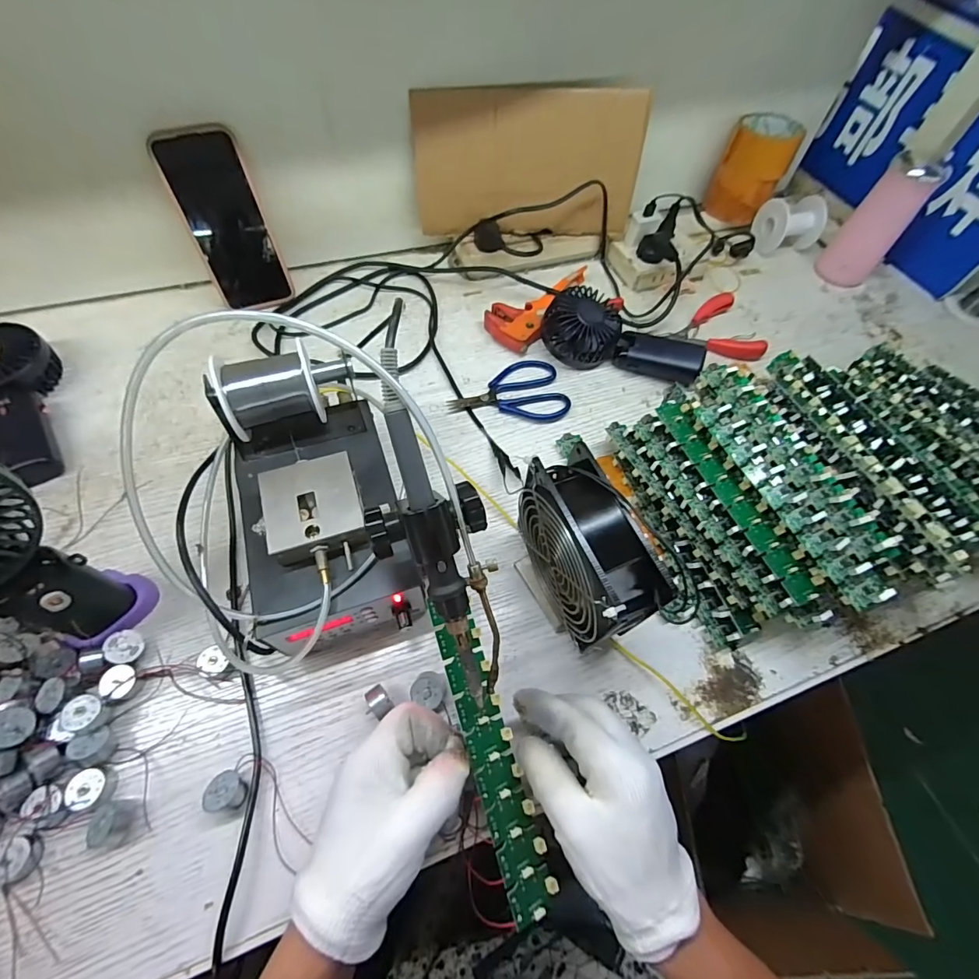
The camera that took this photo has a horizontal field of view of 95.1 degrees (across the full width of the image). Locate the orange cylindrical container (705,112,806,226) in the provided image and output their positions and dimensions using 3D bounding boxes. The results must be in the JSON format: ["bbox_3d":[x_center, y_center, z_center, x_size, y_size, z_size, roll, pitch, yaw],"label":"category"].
[{"bbox_3d":[0.363,-0.443,0.623,0.085,0.102,0.079,26,63,11],"label":"orange cylindrical container"}]

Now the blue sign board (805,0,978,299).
[{"bbox_3d":[0.560,-0.438,0.569,0.046,0.245,0.309,-15,61,-11],"label":"blue sign board"}]

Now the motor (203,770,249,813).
[{"bbox_3d":[-0.173,0.198,0.294,0.023,0.017,0.022,1,59,-2],"label":"motor"}]

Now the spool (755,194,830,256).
[{"bbox_3d":[0.418,-0.371,0.627,0.080,0.057,0.062,-6,60,-7],"label":"spool"}]

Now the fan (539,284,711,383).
[{"bbox_3d":[0.151,-0.174,0.508,0.180,0.058,0.087,16,60,6],"label":"fan"}]

